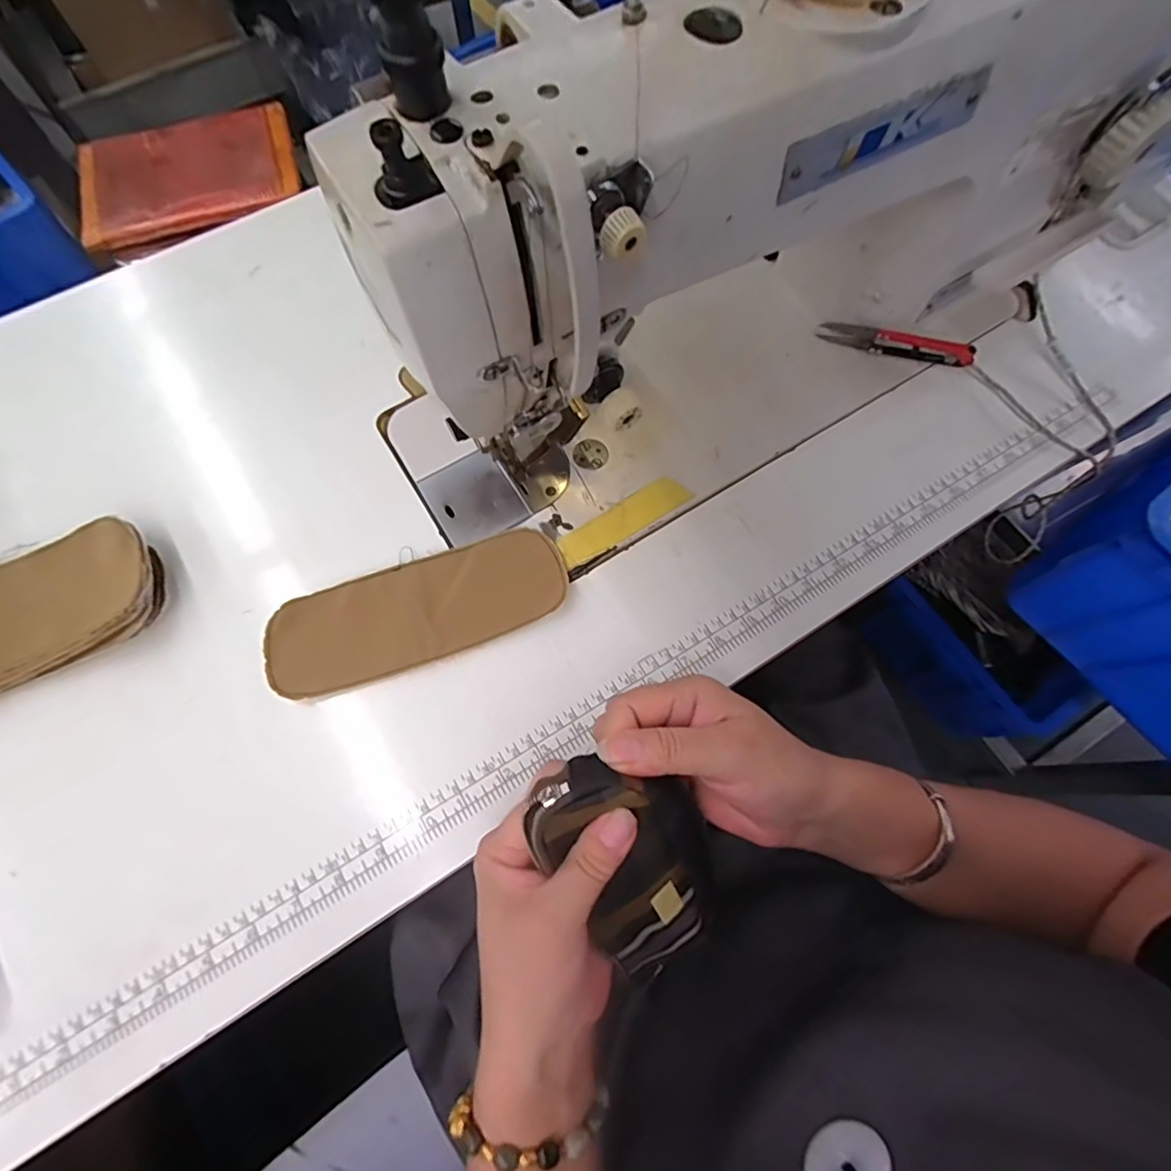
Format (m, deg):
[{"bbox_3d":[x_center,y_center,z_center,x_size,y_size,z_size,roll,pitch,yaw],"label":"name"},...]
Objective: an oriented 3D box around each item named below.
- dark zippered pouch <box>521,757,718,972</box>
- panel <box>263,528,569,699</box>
[{"bbox_3d":[0.029,0.137,0.285,0.073,0.024,0.132,-39,116,-17],"label":"dark zippered pouch"},{"bbox_3d":[-0.106,0.014,0.364,0.187,0.010,0.064,-19,72,-6],"label":"panel"}]

